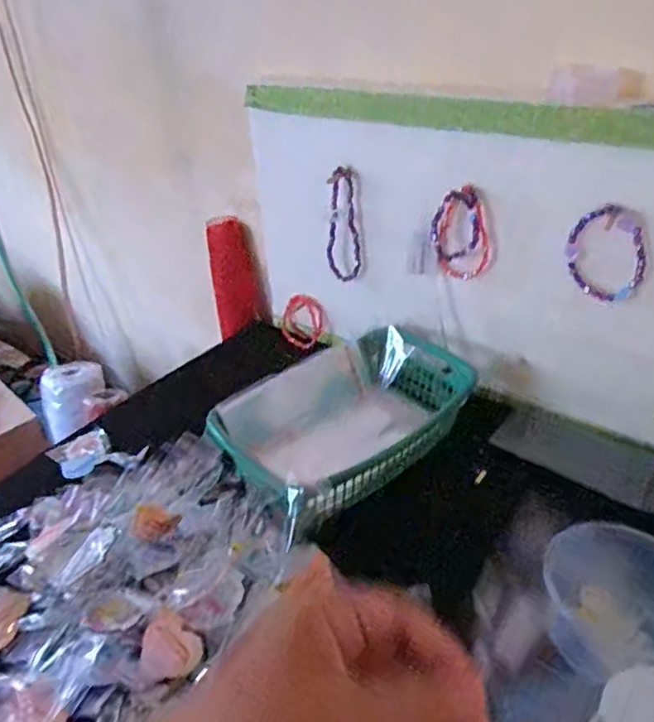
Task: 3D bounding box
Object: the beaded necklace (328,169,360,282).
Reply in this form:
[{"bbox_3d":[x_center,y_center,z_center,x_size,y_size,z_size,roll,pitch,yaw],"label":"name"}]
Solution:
[{"bbox_3d":[0.018,-0.144,0.618,0.036,0.121,0.010,1,35,4],"label":"beaded necklace"}]

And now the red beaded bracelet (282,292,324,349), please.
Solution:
[{"bbox_3d":[-0.032,-0.053,0.727,0.055,0.069,0.017,29,30,18],"label":"red beaded bracelet"}]

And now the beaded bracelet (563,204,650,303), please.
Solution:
[{"bbox_3d":[0.233,-0.089,0.478,0.064,0.077,0.012,19,40,28],"label":"beaded bracelet"}]

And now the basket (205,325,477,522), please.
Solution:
[{"bbox_3d":[0.022,0.057,0.552,0.245,0.065,0.142,-28,42,-32],"label":"basket"}]

